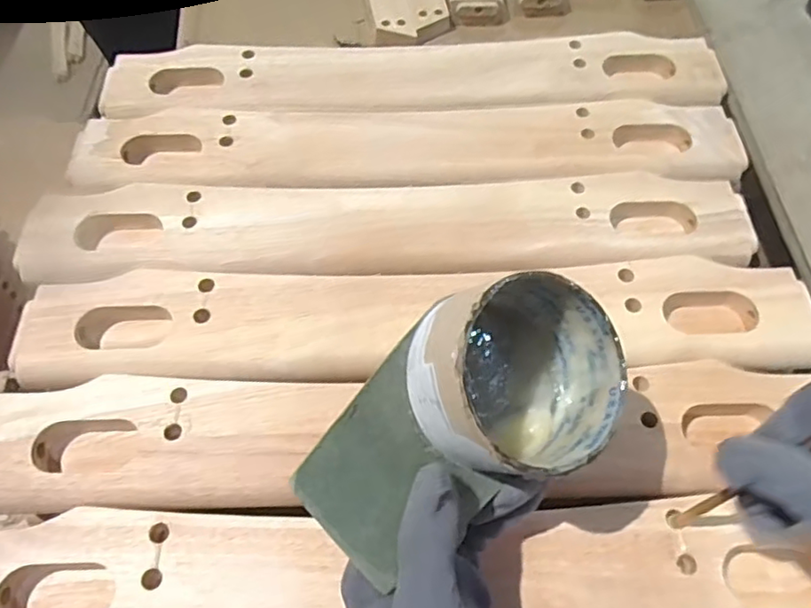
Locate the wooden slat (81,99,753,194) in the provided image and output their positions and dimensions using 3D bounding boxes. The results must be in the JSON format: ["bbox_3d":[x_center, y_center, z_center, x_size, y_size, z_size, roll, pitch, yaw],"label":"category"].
[{"bbox_3d":[0.002,-0.121,0.453,0.483,0.020,0.086,0,61,-1],"label":"wooden slat"}]

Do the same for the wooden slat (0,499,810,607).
[{"bbox_3d":[-0.006,0.143,0.313,0.464,0.026,0.069,-1,61,0],"label":"wooden slat"}]

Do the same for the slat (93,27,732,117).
[{"bbox_3d":[0.004,-0.180,0.491,0.484,0.021,0.088,-2,61,-2],"label":"slat"}]

